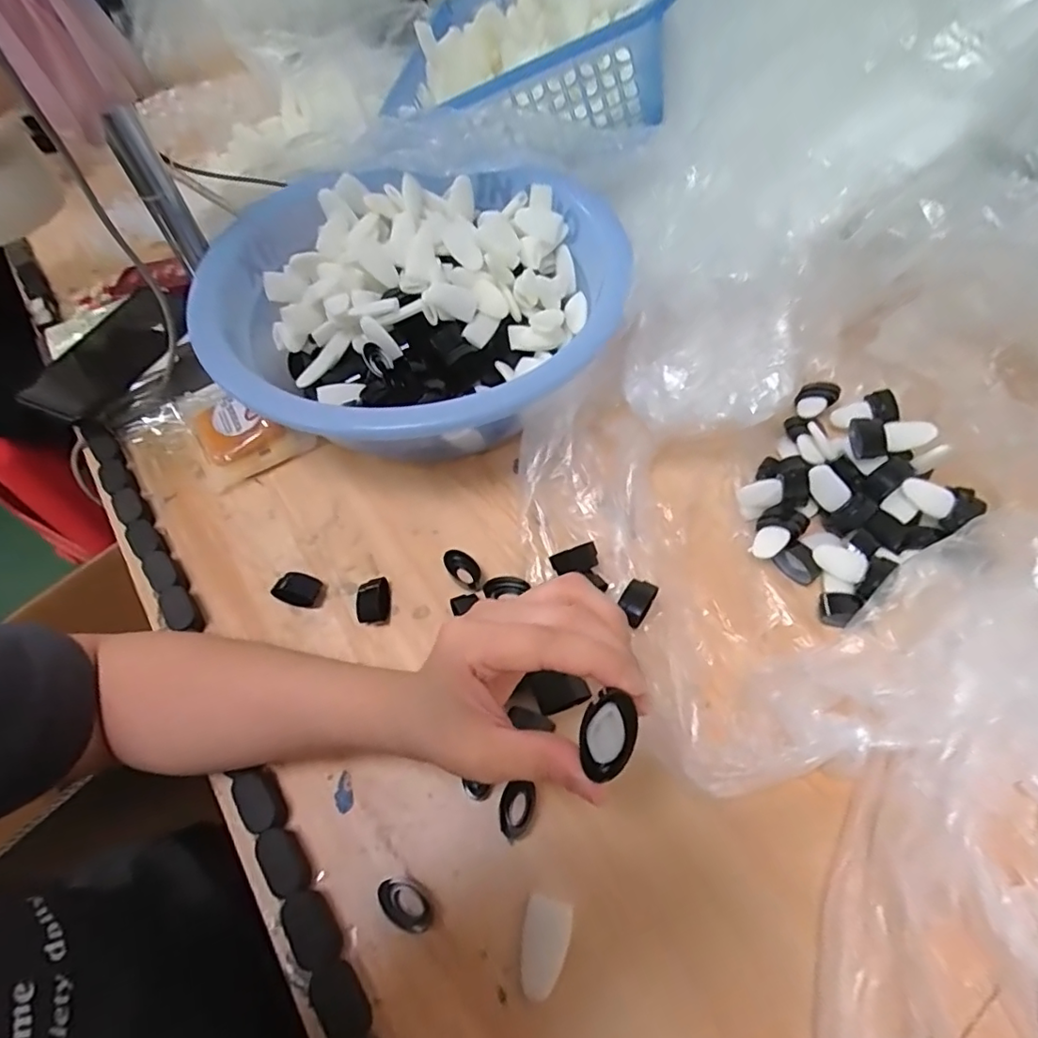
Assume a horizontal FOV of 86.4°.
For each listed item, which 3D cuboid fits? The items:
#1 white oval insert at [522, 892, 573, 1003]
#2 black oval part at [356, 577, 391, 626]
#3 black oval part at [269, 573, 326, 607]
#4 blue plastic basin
[{"bbox_3d":[0.013,0.228,0.293,0.024,0.007,0.044,10,61,9],"label":"white oval insert"},{"bbox_3d":[-0.104,0.061,0.401,0.024,0.013,0.032,-14,60,-5],"label":"black oval part"},{"bbox_3d":[-0.162,0.053,0.409,0.035,0.018,0.021,1,60,3],"label":"black oval part"},{"bbox_3d":[-0.085,-0.179,0.486,0.335,0.110,0.327,-1,59,2],"label":"blue plastic basin"}]

